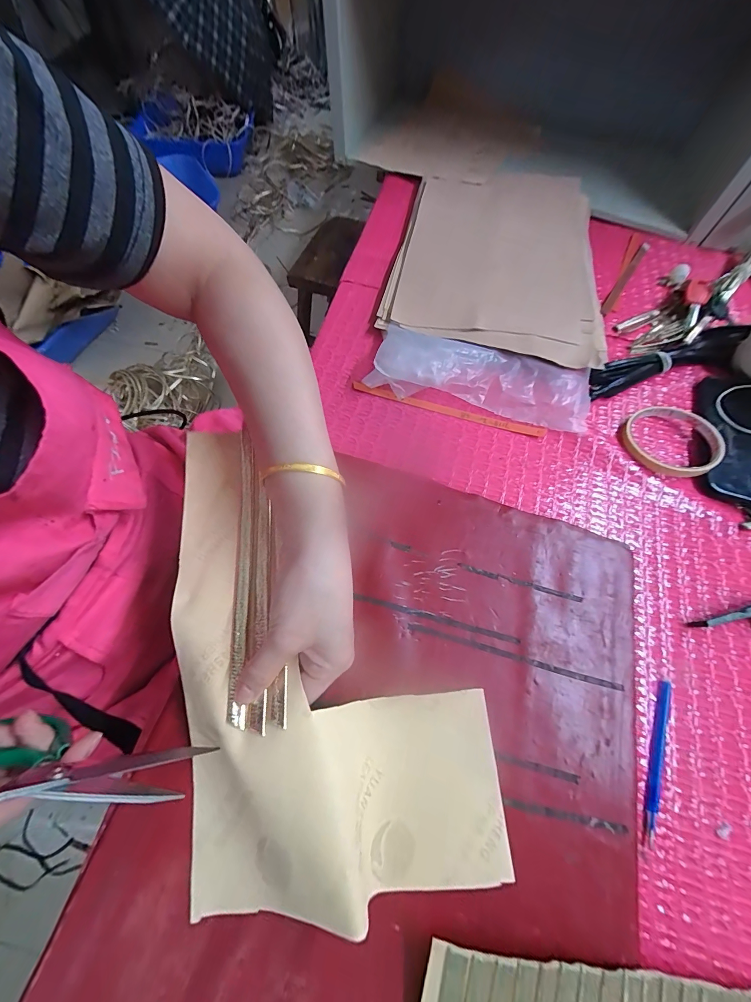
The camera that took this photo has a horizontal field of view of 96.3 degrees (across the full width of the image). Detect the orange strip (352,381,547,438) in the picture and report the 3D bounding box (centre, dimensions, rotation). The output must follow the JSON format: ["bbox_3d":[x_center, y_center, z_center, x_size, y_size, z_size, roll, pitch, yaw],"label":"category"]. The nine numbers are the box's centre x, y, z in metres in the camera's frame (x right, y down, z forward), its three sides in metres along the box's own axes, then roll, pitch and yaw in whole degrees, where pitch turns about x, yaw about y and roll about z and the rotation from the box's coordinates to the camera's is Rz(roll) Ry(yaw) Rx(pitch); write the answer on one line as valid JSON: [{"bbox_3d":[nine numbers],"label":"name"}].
[{"bbox_3d":[0.075,-0.098,0.358,0.205,0.005,0.010,16,66,5],"label":"orange strip"}]

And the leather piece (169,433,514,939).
[{"bbox_3d":[-0.068,0.103,0.215,0.175,0.035,0.332,-34,76,-15],"label":"leather piece"}]

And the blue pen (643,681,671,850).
[{"bbox_3d":[0.201,0.182,0.238,0.009,0.004,0.104,25,68,9],"label":"blue pen"}]

